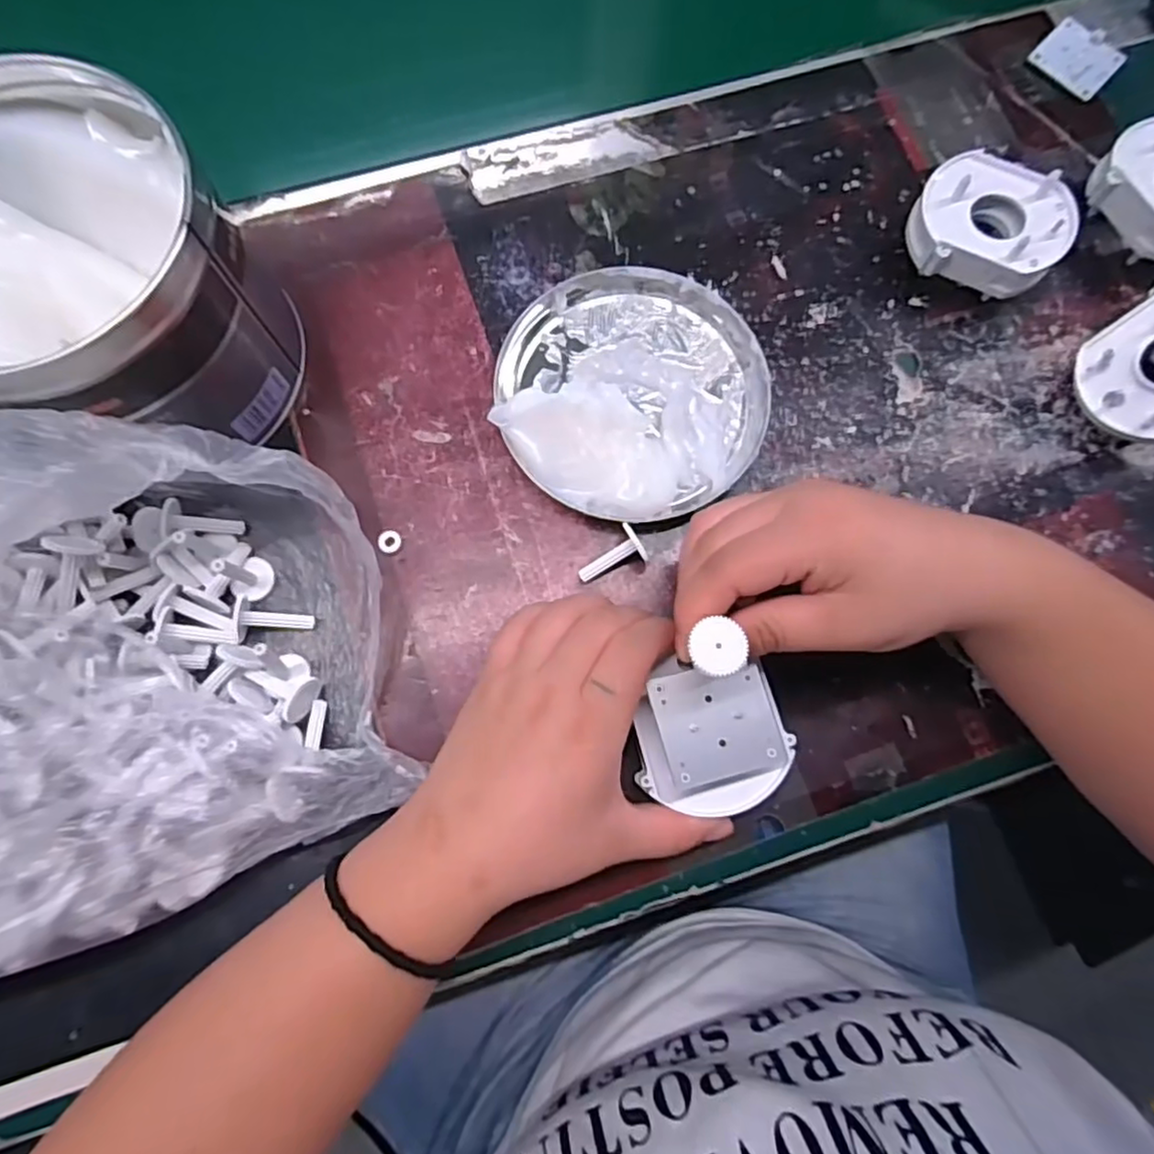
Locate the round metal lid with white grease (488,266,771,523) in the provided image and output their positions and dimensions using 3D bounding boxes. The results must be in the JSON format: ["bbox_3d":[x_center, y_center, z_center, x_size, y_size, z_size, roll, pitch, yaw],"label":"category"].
[{"bbox_3d":[0.026,-0.092,0.309,0.129,0.027,0.125,0,77,-1],"label":"round metal lid with white grease"}]

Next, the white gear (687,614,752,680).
[{"bbox_3d":[0.048,0.024,0.219,0.019,0.004,0.018,0,77,-1],"label":"white gear"}]

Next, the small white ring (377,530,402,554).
[{"bbox_3d":[-0.087,-0.016,0.302,0.010,0.004,0.011,-3,78,-2],"label":"small white ring"}]

